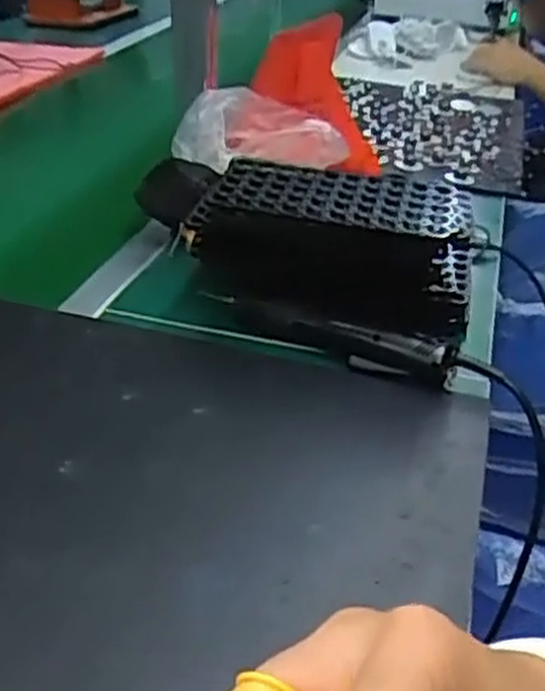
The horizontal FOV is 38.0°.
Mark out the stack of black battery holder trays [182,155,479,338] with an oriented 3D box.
[{"bbox_3d":[0.050,-0.077,0.687,0.240,0.129,0.077,8,33,9],"label":"stack of black battery holder trays"}]

